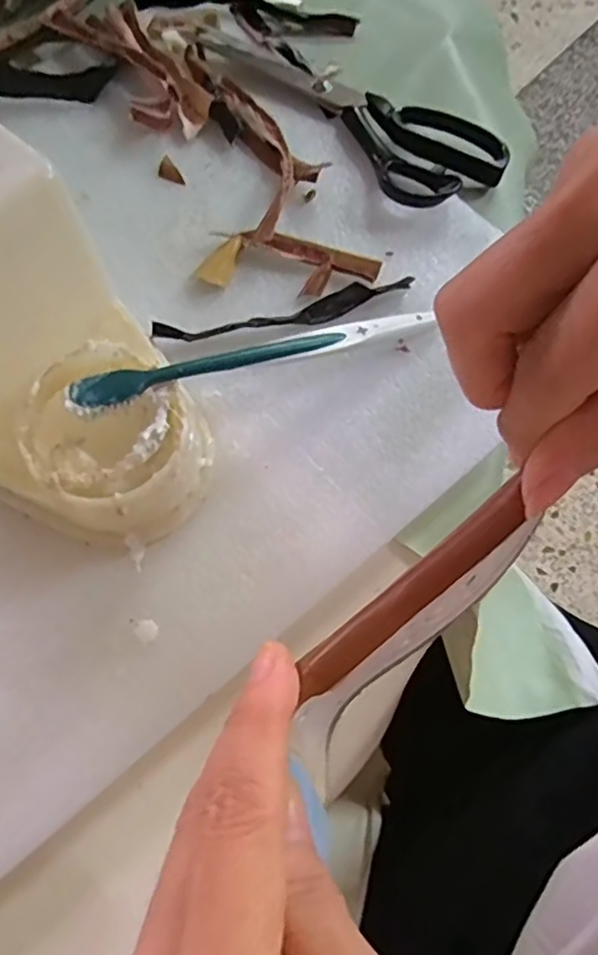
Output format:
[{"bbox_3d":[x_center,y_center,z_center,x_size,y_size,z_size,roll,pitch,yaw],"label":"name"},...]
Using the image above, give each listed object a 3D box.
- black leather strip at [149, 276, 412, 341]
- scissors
[{"bbox_3d":[-0.006,-0.085,0.330,0.136,0.008,0.015,-13,68,-7],"label":"black leather strip"},{"bbox_3d":[0.034,-0.233,0.395,0.080,0.012,0.198,-38,73,-16],"label":"scissors"}]

